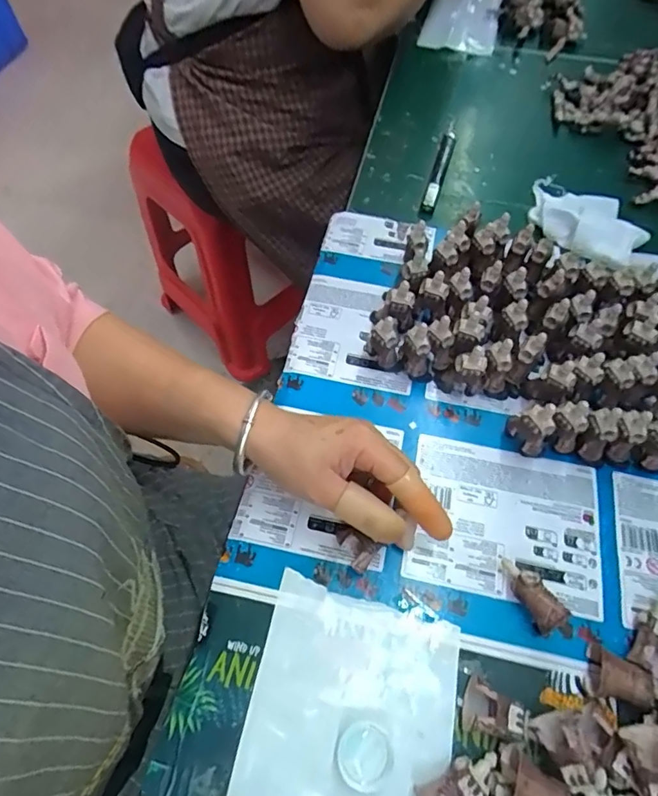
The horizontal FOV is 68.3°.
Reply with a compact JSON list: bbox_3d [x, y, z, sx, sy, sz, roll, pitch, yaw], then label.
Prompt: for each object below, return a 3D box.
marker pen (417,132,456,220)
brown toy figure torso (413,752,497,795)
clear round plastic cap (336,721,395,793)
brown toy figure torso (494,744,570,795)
[{"bbox_3d":[0.120,-0.247,0.534,0.016,0.012,0.136,15,62,8],"label":"marker pen"},{"bbox_3d":[0.074,0.216,0.268,0.046,0.012,0.028,-32,65,-16],"label":"brown toy figure torso"},{"bbox_3d":[0.021,0.205,0.278,0.031,0.004,0.031,0,61,0],"label":"clear round plastic cap"},{"bbox_3d":[0.109,0.212,0.261,0.035,0.029,0.028,29,65,15],"label":"brown toy figure torso"}]

